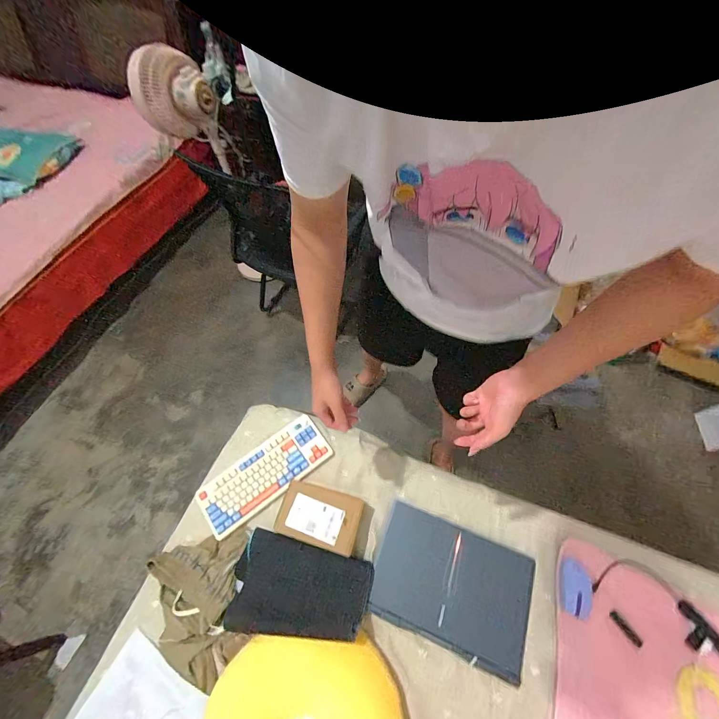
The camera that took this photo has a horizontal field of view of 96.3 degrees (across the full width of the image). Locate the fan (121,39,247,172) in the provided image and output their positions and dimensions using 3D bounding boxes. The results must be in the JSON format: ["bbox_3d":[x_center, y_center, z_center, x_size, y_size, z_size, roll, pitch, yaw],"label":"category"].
[{"bbox_3d":[-0.636,-0.877,1.190,0.256,0.375,0.213,-17,63,-5],"label":"fan"}]

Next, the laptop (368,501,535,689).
[{"bbox_3d":[0.225,0.545,0.783,0.357,0.032,0.246,19,65,13],"label":"laptop"}]

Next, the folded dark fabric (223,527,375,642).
[{"bbox_3d":[-0.145,0.555,0.768,0.317,0.037,0.199,12,64,9],"label":"folded dark fabric"}]

